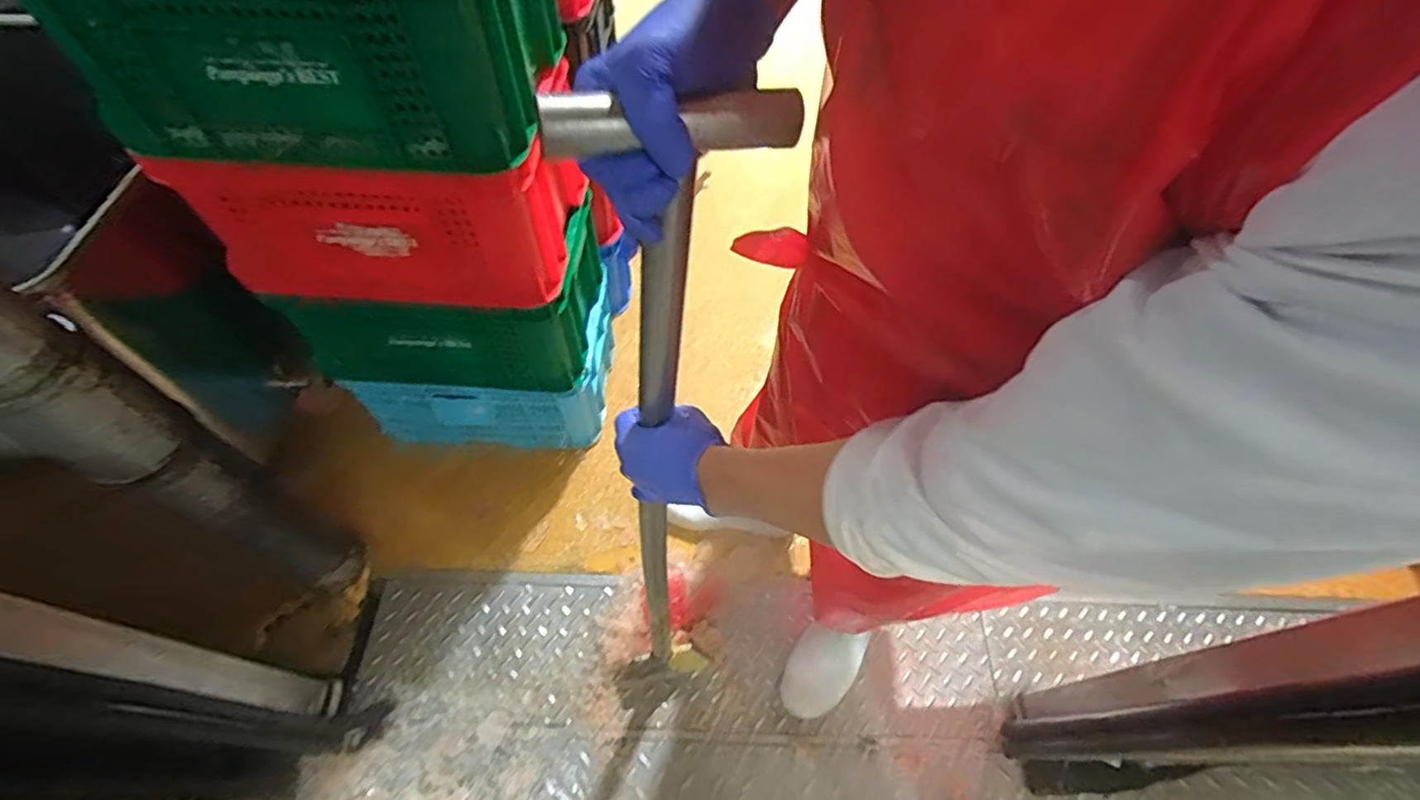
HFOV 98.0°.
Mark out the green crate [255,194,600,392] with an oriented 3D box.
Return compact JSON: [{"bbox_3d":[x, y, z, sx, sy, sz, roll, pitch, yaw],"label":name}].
[{"bbox_3d":[-0.487,-0.194,1.178,0.501,0.240,0.266,2,57,0],"label":"green crate"}]

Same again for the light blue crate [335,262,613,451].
[{"bbox_3d":[-0.484,-0.059,1.386,0.493,0.260,0.316,2,57,0],"label":"light blue crate"}]

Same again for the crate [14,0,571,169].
[{"bbox_3d":[-0.475,-0.476,0.748,0.488,0.243,0.292,2,57,0],"label":"crate"}]

